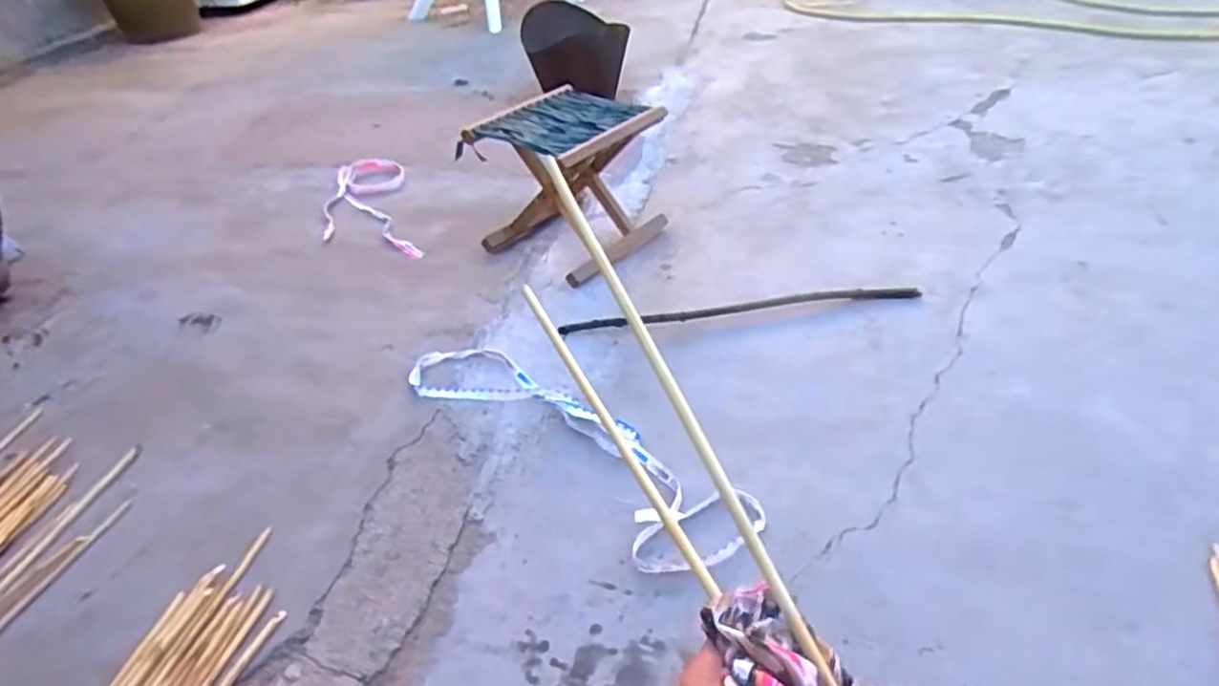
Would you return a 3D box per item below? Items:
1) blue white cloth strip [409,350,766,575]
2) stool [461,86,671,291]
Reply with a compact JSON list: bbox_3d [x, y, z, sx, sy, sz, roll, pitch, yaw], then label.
[{"bbox_3d":[-0.076,0.147,1.094,0.654,0.030,0.165,28,51,33],"label":"blue white cloth strip"},{"bbox_3d":[-0.082,-0.331,1.473,0.285,0.278,0.289,25,49,32],"label":"stool"}]

